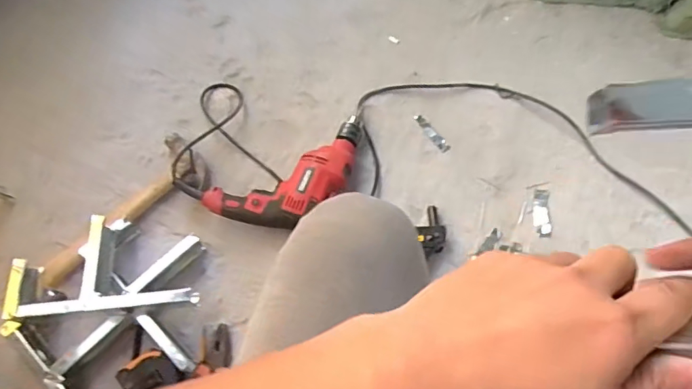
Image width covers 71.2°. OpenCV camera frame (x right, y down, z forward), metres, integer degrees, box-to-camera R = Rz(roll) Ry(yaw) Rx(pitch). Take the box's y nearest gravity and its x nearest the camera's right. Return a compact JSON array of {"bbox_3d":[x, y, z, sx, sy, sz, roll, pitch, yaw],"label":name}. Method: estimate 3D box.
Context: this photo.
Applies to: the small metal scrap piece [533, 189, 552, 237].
[{"bbox_3d":[0.328,0.030,0.809,0.028,0.010,0.086,6,65,4],"label":"small metal scrap piece"}]

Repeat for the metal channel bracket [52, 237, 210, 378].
[{"bbox_3d":[-0.323,0.167,0.739,0.032,0.050,0.262,38,73,15],"label":"metal channel bracket"}]

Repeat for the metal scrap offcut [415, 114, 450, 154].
[{"bbox_3d":[0.155,-0.111,0.875,0.019,0.005,0.089,-36,71,-13],"label":"metal scrap offcut"}]

